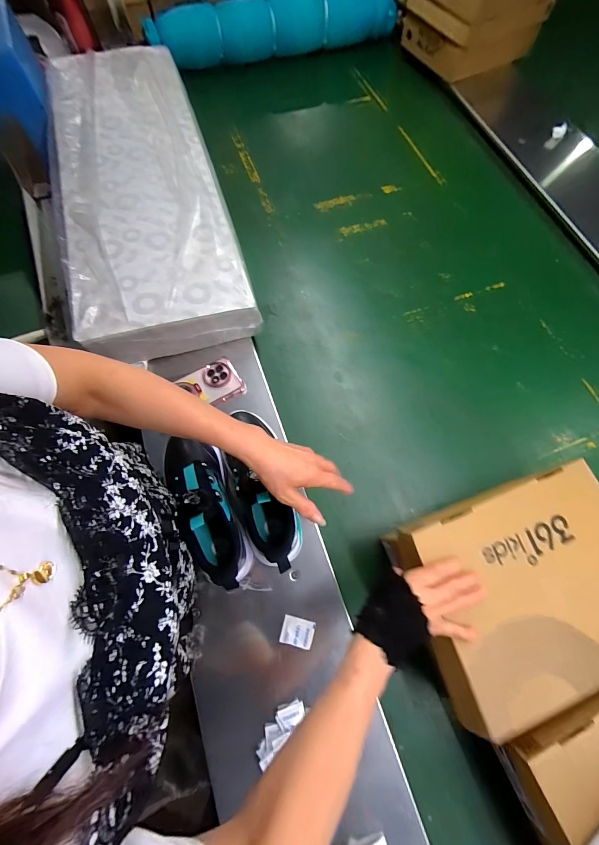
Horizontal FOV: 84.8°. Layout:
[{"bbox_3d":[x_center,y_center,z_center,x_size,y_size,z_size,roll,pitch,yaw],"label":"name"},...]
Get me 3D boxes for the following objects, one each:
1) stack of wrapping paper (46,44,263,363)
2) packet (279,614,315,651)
[{"bbox_3d":[-0.355,-0.553,0.716,0.305,0.066,0.903,-17,71,-8],"label":"stack of wrapping paper"},{"bbox_3d":[-0.002,0.303,0.473,0.047,0.005,0.036,12,55,8],"label":"packet"}]

